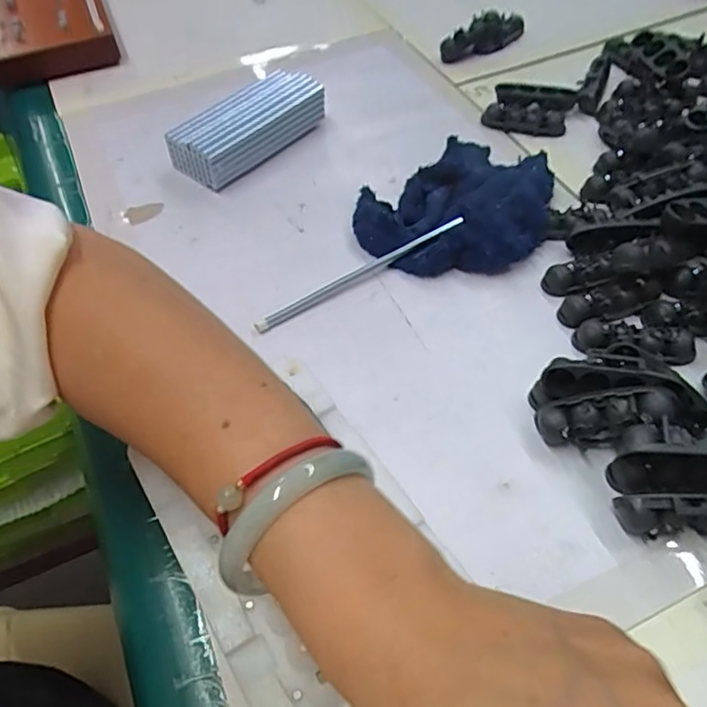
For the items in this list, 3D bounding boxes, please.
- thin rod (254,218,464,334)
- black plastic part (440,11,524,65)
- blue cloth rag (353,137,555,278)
[{"bbox_3d":[0.006,-0.052,0.381,0.152,0.009,0.009,-29,57,-17],"label":"thin rod"},{"bbox_3d":[0.120,-0.289,0.543,0.094,0.026,0.018,-30,57,-18],"label":"black plastic part"},{"bbox_3d":[0.069,-0.101,0.409,0.122,0.020,0.118,11,54,11],"label":"blue cloth rag"}]

